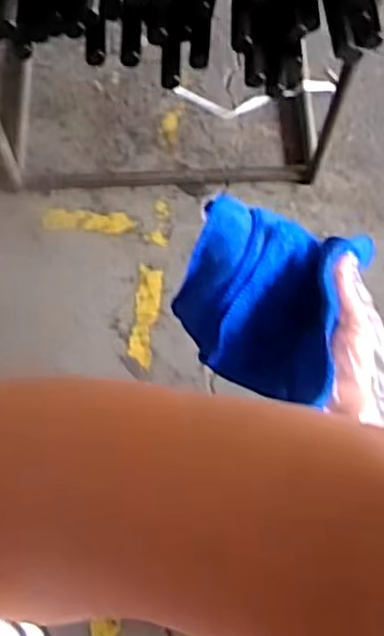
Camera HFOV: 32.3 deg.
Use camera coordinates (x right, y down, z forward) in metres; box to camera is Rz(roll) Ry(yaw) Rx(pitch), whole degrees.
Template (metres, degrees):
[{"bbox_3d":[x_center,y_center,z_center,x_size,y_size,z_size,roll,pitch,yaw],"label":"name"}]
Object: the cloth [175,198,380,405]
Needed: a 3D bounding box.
[{"bbox_3d":[0.054,-0.015,0.478,0.119,0.050,0.124,19,69,8],"label":"cloth"}]

